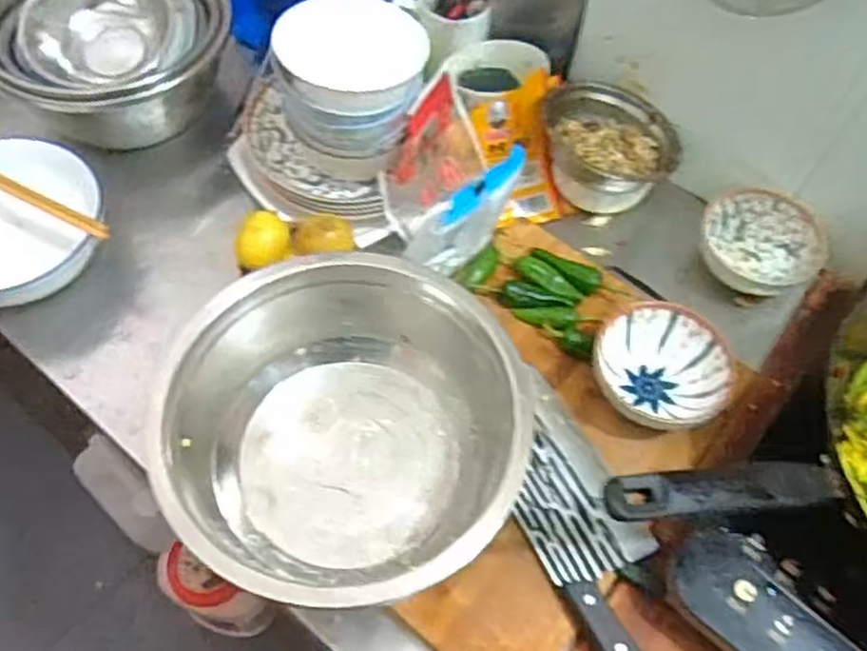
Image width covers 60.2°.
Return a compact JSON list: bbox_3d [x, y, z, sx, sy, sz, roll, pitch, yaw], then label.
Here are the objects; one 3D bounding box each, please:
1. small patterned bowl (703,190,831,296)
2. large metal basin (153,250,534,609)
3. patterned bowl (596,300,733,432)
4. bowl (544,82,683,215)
[{"bbox_3d":[0.330,-0.080,0.767,0.108,0.050,0.118,2,59,-3],"label":"small patterned bowl"},{"bbox_3d":[-0.067,0.089,0.588,0.259,0.121,0.254,2,59,-3],"label":"large metal basin"},{"bbox_3d":[0.198,0.038,0.661,0.116,0.054,0.102,14,59,4],"label":"patterned bowl"},{"bbox_3d":[0.180,-0.182,0.792,0.144,0.081,0.124,13,59,3],"label":"bowl"}]

